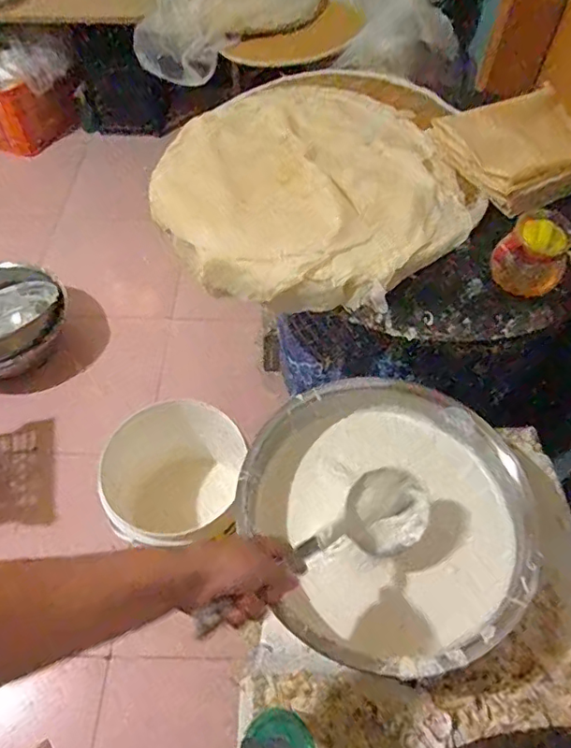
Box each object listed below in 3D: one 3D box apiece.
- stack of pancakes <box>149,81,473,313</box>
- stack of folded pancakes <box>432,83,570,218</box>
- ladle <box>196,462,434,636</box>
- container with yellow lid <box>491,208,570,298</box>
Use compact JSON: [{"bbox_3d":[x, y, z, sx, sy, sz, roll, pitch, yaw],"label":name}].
[{"bbox_3d":[0.042,-0.330,0.914,0.500,0.103,0.535,-27,60,-18],"label":"stack of pancakes"},{"bbox_3d":[0.413,-0.383,0.906,0.328,0.052,0.223,-28,60,-19],"label":"stack of folded pancakes"},{"bbox_3d":[0.039,0.195,0.591,0.346,0.084,0.086,-12,51,-45],"label":"ladle"},{"bbox_3d":[0.342,-0.166,0.743,0.088,0.100,0.083,0,55,-1],"label":"container with yellow lid"}]

